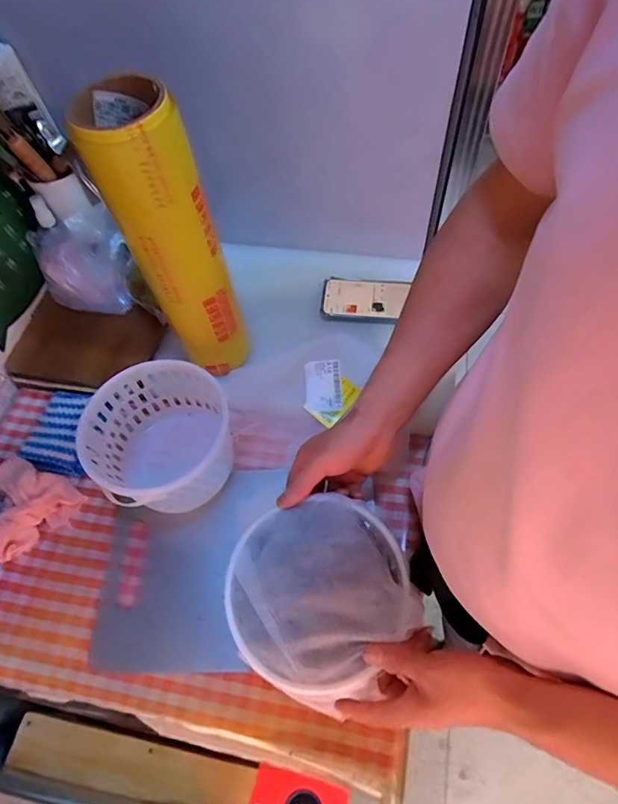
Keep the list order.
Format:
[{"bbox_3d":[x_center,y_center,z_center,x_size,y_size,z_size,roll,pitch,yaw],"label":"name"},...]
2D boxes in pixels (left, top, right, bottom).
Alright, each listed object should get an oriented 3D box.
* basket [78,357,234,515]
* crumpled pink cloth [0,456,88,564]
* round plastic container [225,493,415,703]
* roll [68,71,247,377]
[{"bbox_3d":[-0.182,0.049,0.606,0.169,0.108,0.170,-35,65,-14],"label":"basket"},{"bbox_3d":[-0.374,0.140,0.617,0.118,0.041,0.119,22,66,15],"label":"crumpled pink cloth"},{"bbox_3d":[0.009,0.175,0.447,0.168,0.035,0.169,-27,63,-10],"label":"round plastic container"},{"bbox_3d":[-0.147,-0.168,0.539,0.090,0.320,0.106,-31,64,-12],"label":"roll"}]

